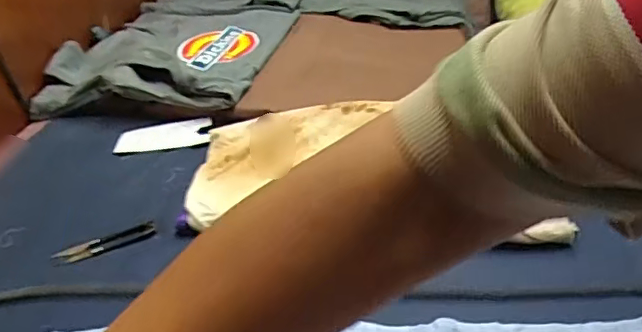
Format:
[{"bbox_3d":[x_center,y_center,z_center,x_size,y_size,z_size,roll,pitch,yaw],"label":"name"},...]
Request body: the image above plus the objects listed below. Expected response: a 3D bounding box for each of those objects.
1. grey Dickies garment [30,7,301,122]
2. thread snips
[{"bbox_3d":[-0.236,-0.208,0.995,0.325,0.078,0.487,5,31,9],"label":"grey Dickies garment"},{"bbox_3d":[-0.220,0.079,0.574,0.099,0.009,0.027,-15,33,-23],"label":"thread snips"}]

